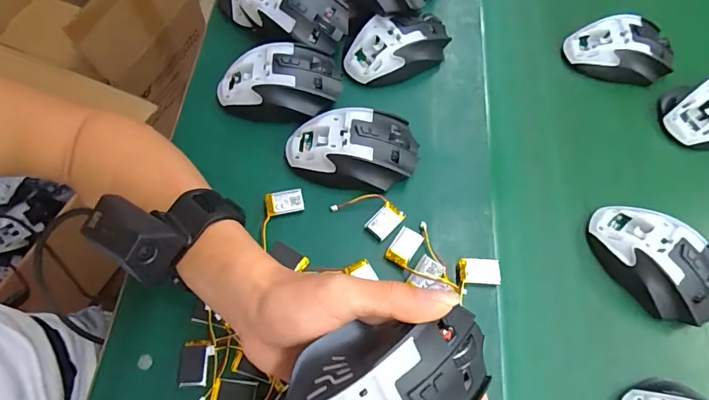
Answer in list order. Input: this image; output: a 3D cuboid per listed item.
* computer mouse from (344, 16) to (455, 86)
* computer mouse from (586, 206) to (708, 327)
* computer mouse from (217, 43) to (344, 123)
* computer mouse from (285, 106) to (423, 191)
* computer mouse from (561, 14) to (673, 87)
[{"bbox_3d":[0.046,-0.153,0.453,0.110,0.039,0.058,-11,65,-9],"label":"computer mouse"},{"bbox_3d":[0.255,0.050,0.374,0.113,0.034,0.066,42,69,16],"label":"computer mouse"},{"bbox_3d":[-0.071,-0.110,0.422,0.114,0.041,0.069,-4,64,-5],"label":"computer mouse"},{"bbox_3d":[-0.002,-0.047,0.396,0.113,0.036,0.068,6,64,0],"label":"computer mouse"},{"bbox_3d":[0.283,-0.158,0.477,0.109,0.040,0.070,3,64,-2],"label":"computer mouse"}]

